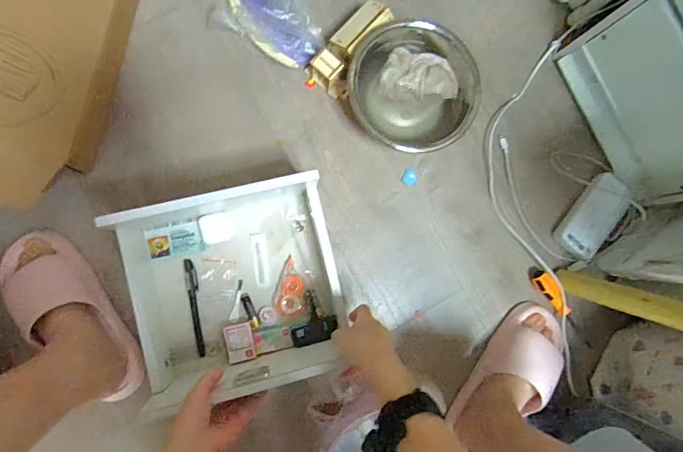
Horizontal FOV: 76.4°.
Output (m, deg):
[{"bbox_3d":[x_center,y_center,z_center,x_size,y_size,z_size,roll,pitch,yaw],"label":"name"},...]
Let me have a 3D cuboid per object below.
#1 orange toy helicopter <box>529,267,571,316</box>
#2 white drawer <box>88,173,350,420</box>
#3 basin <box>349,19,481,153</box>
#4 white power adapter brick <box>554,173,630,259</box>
[{"bbox_3d":[0.341,0.106,0.708,0.031,0.017,0.090,-39,92,-7],"label":"orange toy helicopter"},{"bbox_3d":[-0.143,0.079,0.601,0.271,0.115,0.247,-12,89,-7],"label":"white drawer"},{"bbox_3d":[0.104,-0.216,0.663,0.183,0.080,0.178,0,87,-7],"label":"basin"},{"bbox_3d":[0.413,-0.017,0.714,0.071,0.029,0.143,37,84,-4],"label":"white power adapter brick"}]

